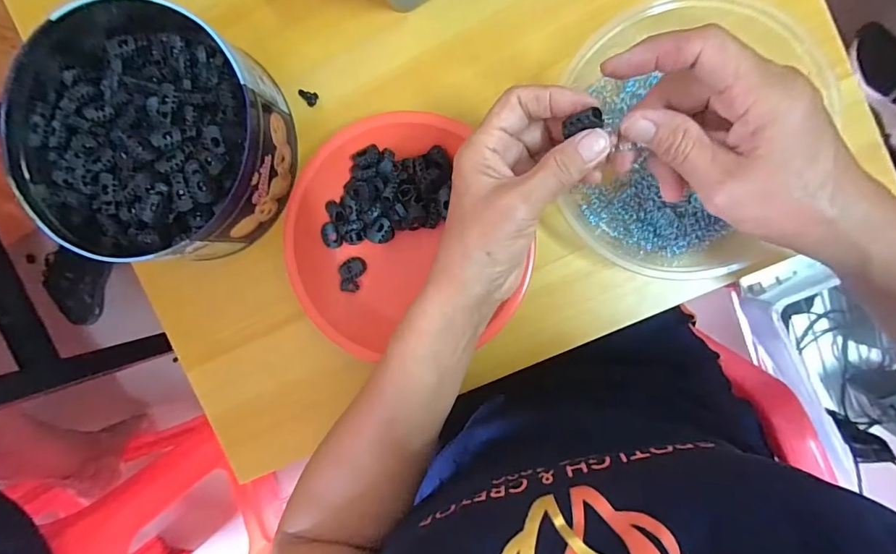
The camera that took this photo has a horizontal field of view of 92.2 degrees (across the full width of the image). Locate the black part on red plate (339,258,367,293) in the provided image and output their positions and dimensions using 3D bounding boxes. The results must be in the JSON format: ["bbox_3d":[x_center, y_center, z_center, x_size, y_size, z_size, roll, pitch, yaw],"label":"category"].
[{"bbox_3d":[-0.083,-0.002,0.368,0.020,0.006,0.030,24,98,4],"label":"black part on red plate"}]

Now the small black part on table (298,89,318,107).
[{"bbox_3d":[-0.117,-0.151,0.360,0.016,0.006,0.012,35,98,3],"label":"small black part on table"}]

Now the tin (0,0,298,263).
[{"bbox_3d":[-0.229,-0.113,0.342,0.194,0.077,0.193,1,95,7],"label":"tin"}]

